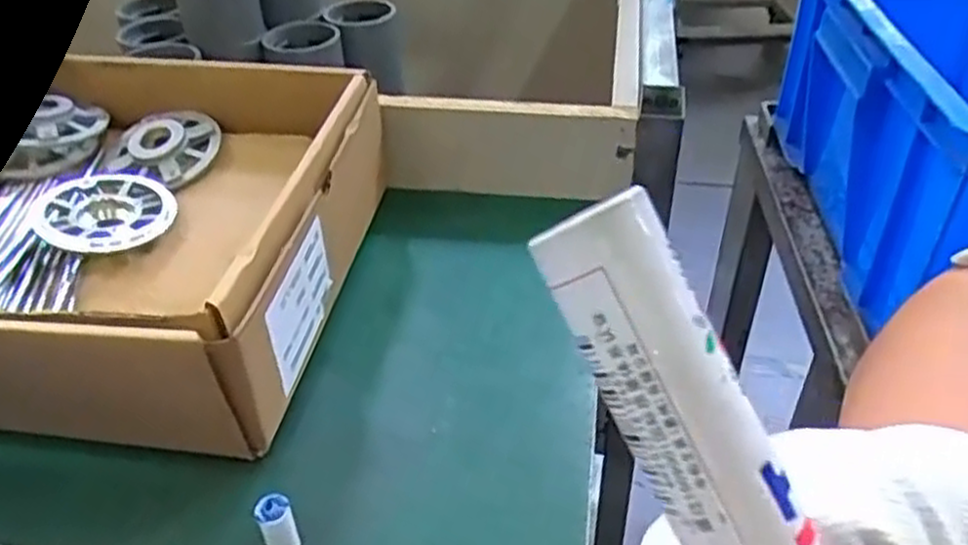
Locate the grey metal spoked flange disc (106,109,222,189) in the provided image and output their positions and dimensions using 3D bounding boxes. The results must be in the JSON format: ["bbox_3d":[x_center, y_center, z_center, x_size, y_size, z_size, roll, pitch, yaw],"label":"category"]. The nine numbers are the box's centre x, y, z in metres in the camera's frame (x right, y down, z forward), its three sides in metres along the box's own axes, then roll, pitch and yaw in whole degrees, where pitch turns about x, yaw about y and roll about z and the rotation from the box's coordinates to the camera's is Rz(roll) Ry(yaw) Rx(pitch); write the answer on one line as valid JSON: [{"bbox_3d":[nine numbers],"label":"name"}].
[{"bbox_3d":[-0.215,-0.085,0.525,0.072,0.022,0.071,-1,38,1],"label":"grey metal spoked flange disc"}]

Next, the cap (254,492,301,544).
[{"bbox_3d":[-0.091,0.113,0.345,0.015,0.030,0.014,-1,38,1],"label":"cap"}]

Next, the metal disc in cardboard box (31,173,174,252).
[{"bbox_3d":[-0.234,-0.039,0.482,0.078,0.013,0.067,-21,49,-30],"label":"metal disc in cardboard box"}]

